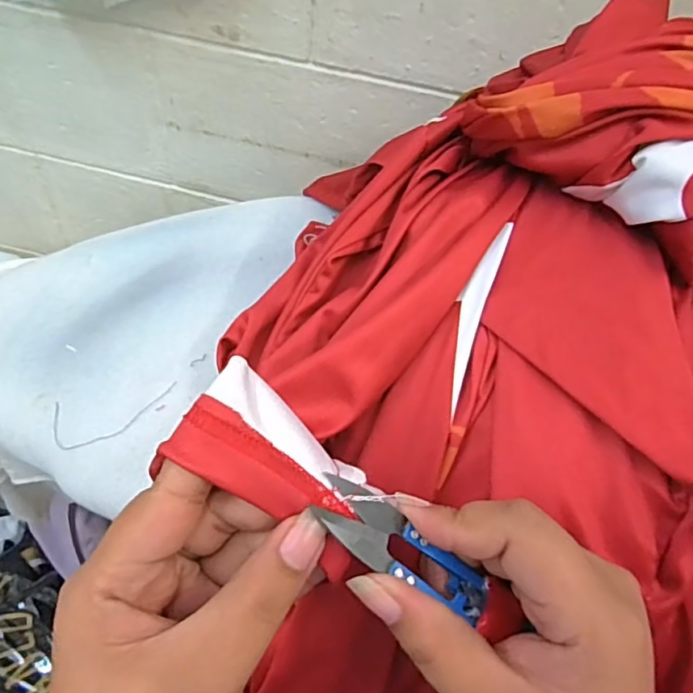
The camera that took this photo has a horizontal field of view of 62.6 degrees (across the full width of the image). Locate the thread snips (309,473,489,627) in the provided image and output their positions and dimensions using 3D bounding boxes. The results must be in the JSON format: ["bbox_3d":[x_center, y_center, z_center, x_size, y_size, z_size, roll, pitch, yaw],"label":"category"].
[{"bbox_3d":[0.020,0.070,0.197,0.071,0.008,0.020,38,51,-13],"label":"thread snips"}]

